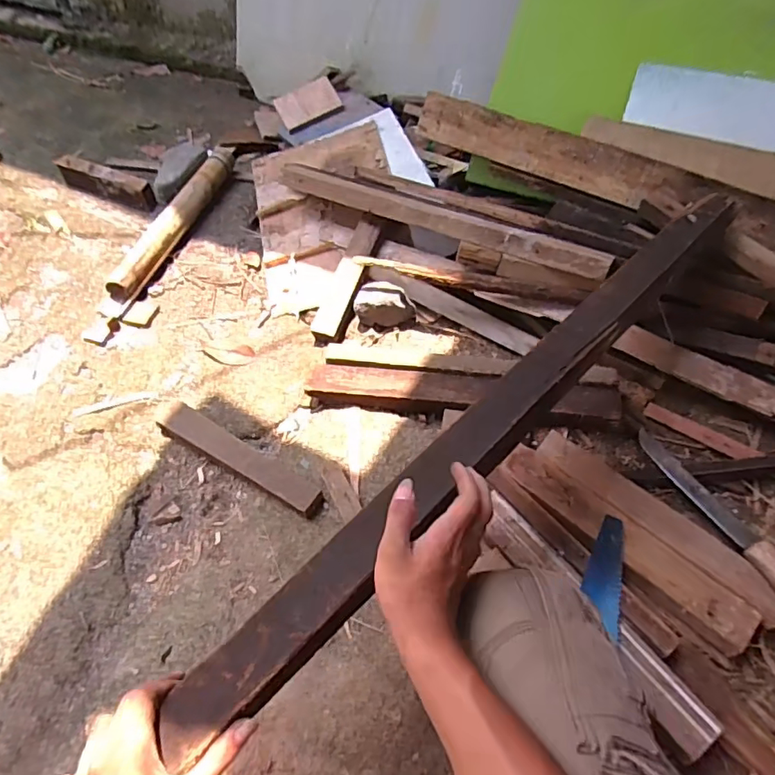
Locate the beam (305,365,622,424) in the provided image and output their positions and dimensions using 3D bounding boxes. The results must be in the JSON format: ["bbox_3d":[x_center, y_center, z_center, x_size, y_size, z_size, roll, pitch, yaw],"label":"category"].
[{"bbox_3d":[0.133,0.013,0.964,0.559,0.058,0.076,6,54,6],"label":"beam"}]

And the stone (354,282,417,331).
[{"bbox_3d":[-0.003,-0.168,1.106,0.122,0.070,0.078,6,54,6],"label":"stone"}]

